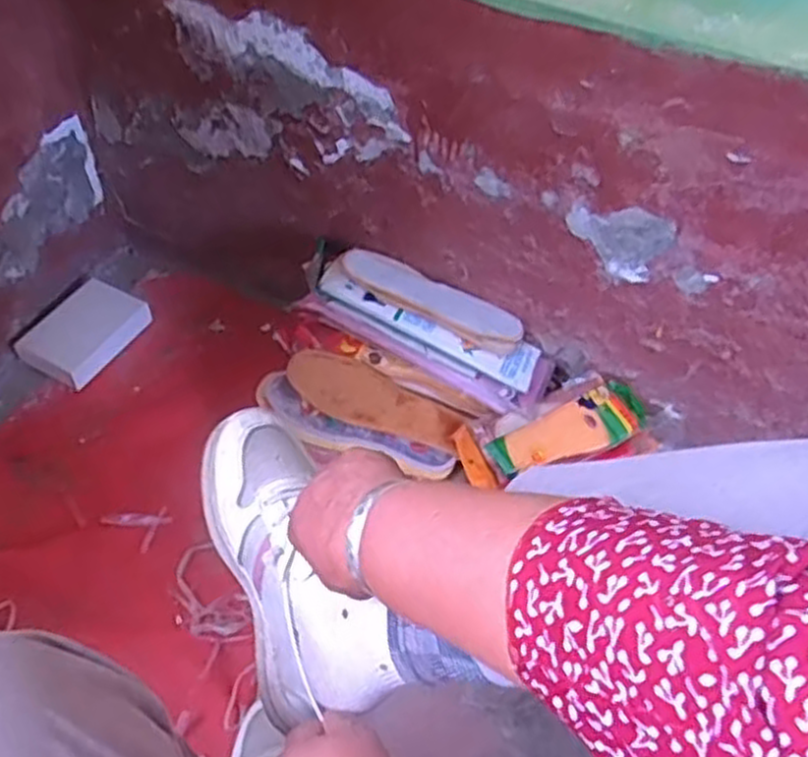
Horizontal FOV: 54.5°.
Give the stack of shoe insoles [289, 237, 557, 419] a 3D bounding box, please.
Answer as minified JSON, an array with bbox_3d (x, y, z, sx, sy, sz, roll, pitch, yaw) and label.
[{"bbox_3d":[0.032,-0.070,0.979,0.335,0.077,0.111,27,52,0],"label":"stack of shoe insoles"}]

